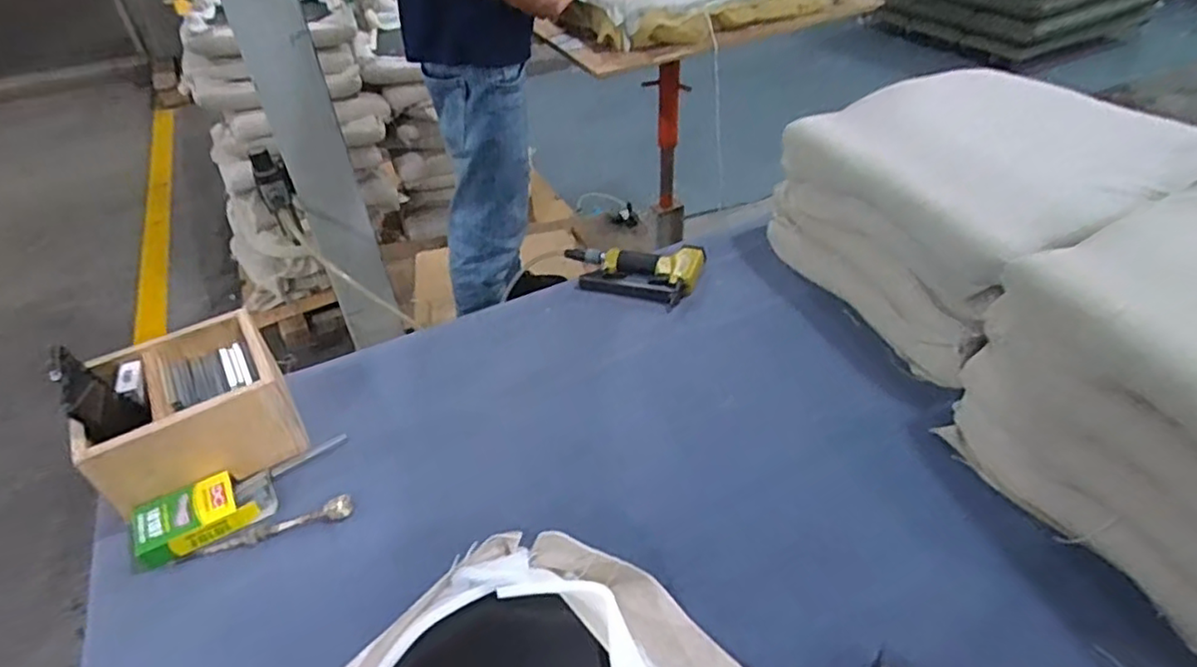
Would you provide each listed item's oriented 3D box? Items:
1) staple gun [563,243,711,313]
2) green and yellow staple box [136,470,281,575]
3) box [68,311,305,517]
[{"bbox_3d":[0.056,-0.104,1.138,0.249,0.050,0.129,5,41,9],"label":"staple gun"},{"bbox_3d":[-0.481,0.218,0.798,0.151,0.031,0.077,-25,45,-24],"label":"green and yellow staple box"},{"bbox_3d":[-0.538,0.096,0.860,0.232,0.120,0.200,-24,44,-28],"label":"box"}]

